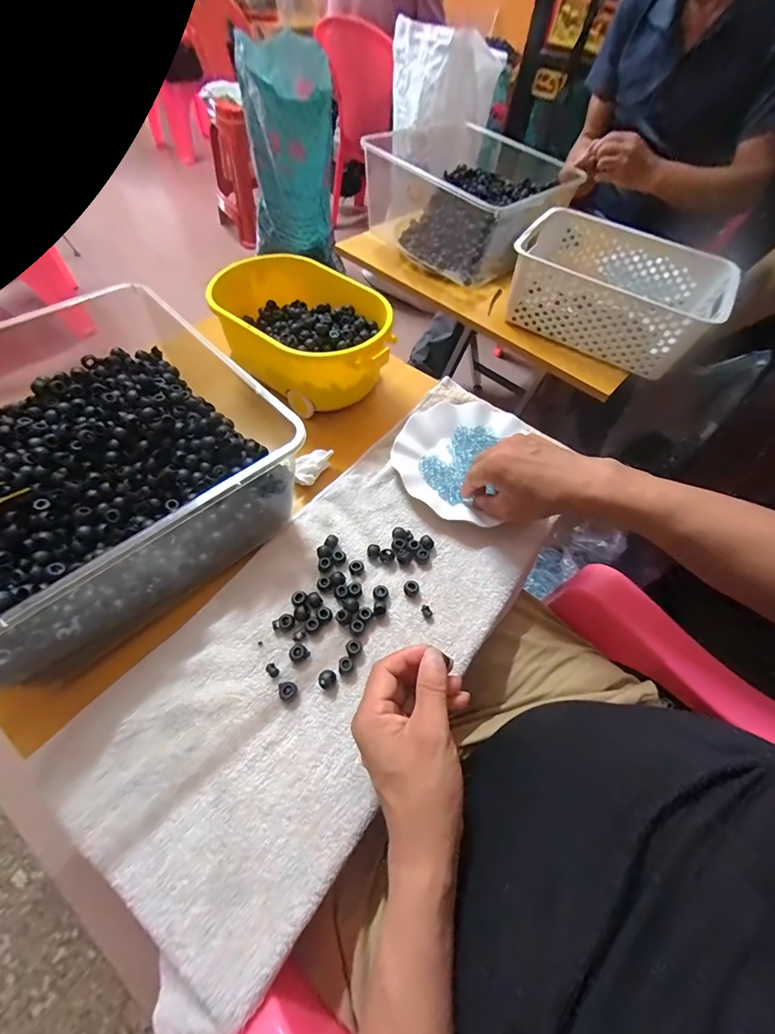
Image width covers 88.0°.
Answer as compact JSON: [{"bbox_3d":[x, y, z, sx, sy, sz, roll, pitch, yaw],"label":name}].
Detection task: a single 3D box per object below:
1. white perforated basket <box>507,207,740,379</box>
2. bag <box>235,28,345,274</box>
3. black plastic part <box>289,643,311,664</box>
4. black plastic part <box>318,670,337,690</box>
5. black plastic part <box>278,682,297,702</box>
[{"bbox_3d":[0.362,-0.368,0.656,0.299,0.108,0.207,29,60,14],"label":"white perforated basket"},{"bbox_3d":[-0.303,-1.075,1.259,0.270,0.498,0.310,-8,58,-10],"label":"bag"},{"bbox_3d":[-0.080,0.123,0.363,0.017,0.009,0.014,-29,64,-21],"label":"black plastic part"},{"bbox_3d":[-0.053,0.143,0.353,0.015,0.010,0.015,2,57,-3],"label":"black plastic part"},{"bbox_3d":[-0.086,0.150,0.346,0.015,0.010,0.014,2,57,-3],"label":"black plastic part"}]

